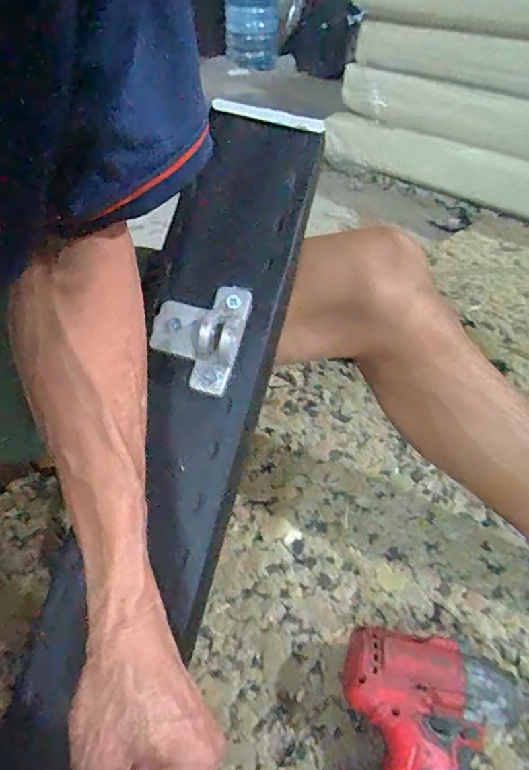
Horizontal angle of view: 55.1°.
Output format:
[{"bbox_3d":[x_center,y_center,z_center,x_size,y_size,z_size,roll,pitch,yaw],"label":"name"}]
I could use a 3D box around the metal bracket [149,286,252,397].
[{"bbox_3d":[-0.050,-0.040,0.368,0.066,0.022,0.080,15,78,3],"label":"metal bracket"}]

